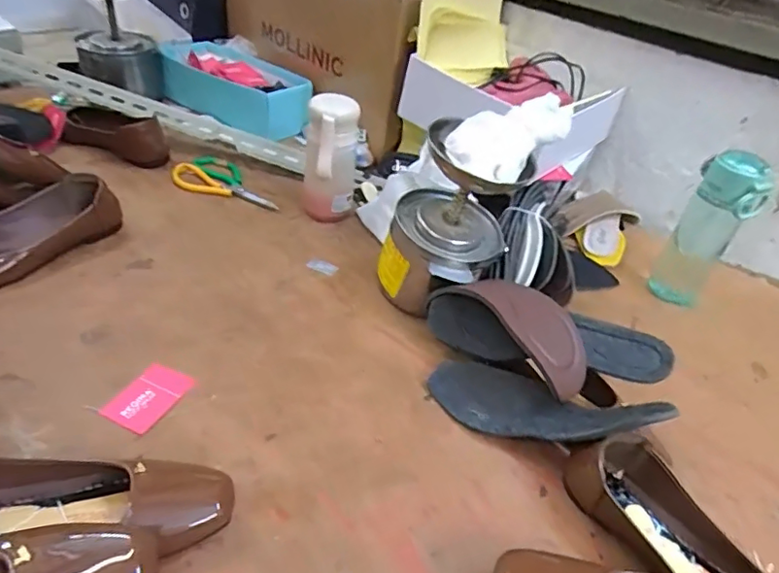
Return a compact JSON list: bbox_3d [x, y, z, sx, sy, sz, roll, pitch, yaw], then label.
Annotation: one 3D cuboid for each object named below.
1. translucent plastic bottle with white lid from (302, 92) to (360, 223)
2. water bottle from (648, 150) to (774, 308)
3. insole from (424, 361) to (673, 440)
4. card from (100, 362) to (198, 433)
[{"bbox_3d":[-0.087,-0.178,0.788,0.076,0.177,0.080,1,39,-10],"label":"translucent plastic bottle with white lid"},{"bbox_3d":[0.439,-0.072,0.752,0.080,0.220,0.058,30,43,25],"label":"water bottle"},{"bbox_3d":[0.147,0.114,0.536,0.240,0.044,0.078,4,34,39],"label":"insole"},{"bbox_3d":[-0.240,0.111,0.545,0.052,0.004,0.074,24,43,14],"label":"card"}]

